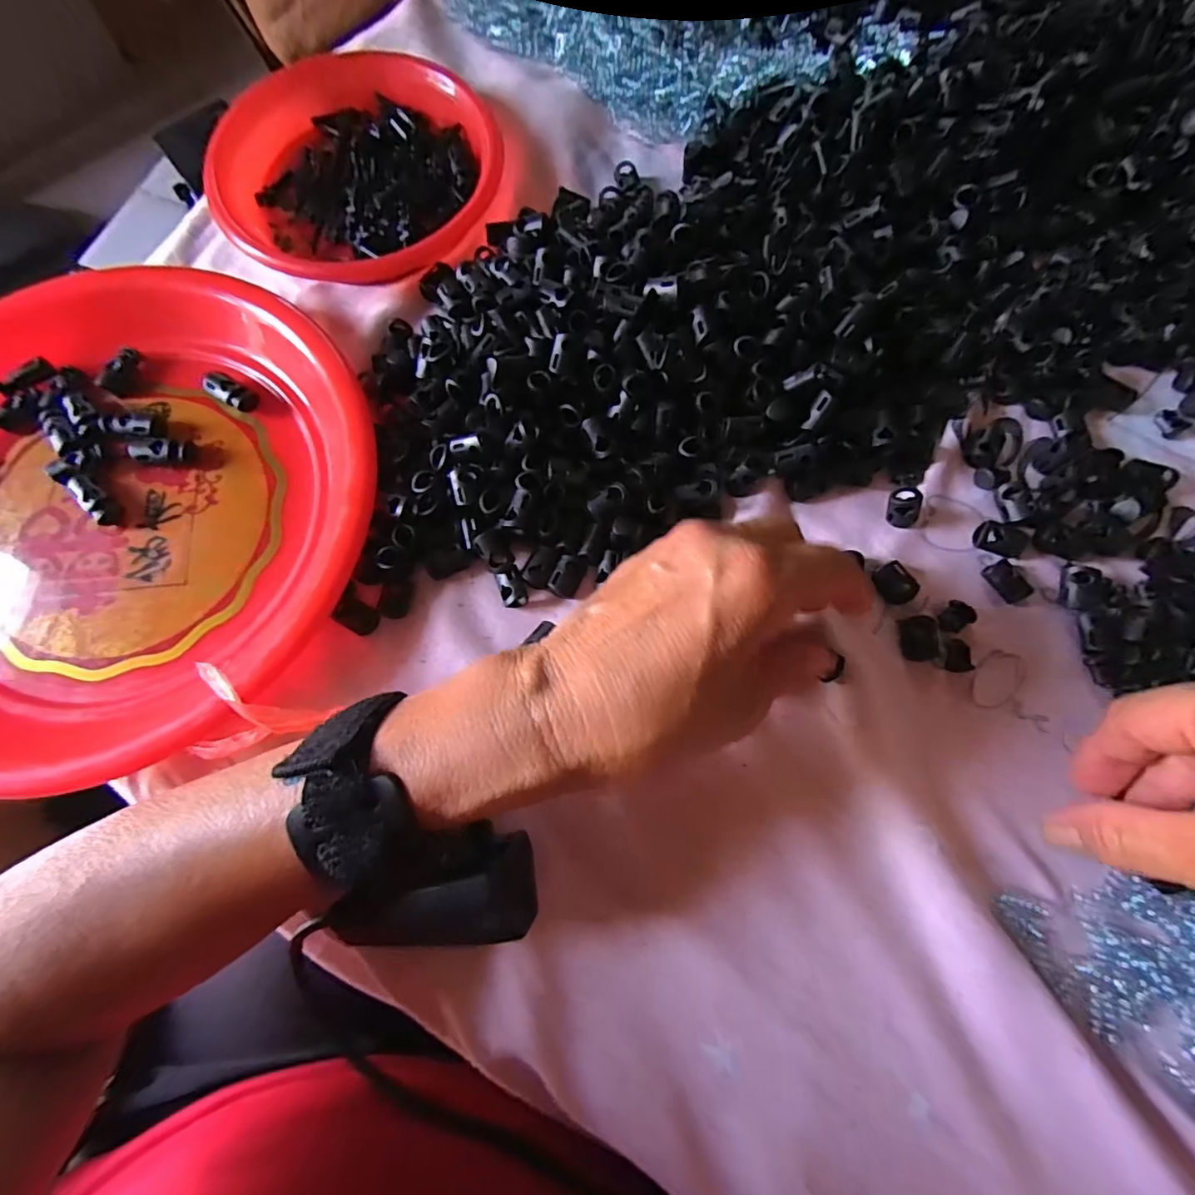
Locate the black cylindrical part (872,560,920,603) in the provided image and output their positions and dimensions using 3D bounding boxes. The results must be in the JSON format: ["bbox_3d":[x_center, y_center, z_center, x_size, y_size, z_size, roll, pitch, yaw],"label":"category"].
[{"bbox_3d":[0.140,-0.007,0.252,0.013,0.008,0.020,-37,76,-8],"label":"black cylindrical part"}]

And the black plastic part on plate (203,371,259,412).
[{"bbox_3d":[-0.195,-0.110,0.284,0.025,0.011,0.014,30,77,9],"label":"black plastic part on plate"}]

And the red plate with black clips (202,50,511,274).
[{"bbox_3d":[-0.145,-0.257,0.314,0.156,0.023,0.143,-29,76,-7],"label":"red plate with black clips"}]

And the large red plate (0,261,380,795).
[{"bbox_3d":[-0.233,-0.046,0.256,0.242,0.030,0.244,29,77,9],"label":"large red plate"}]

